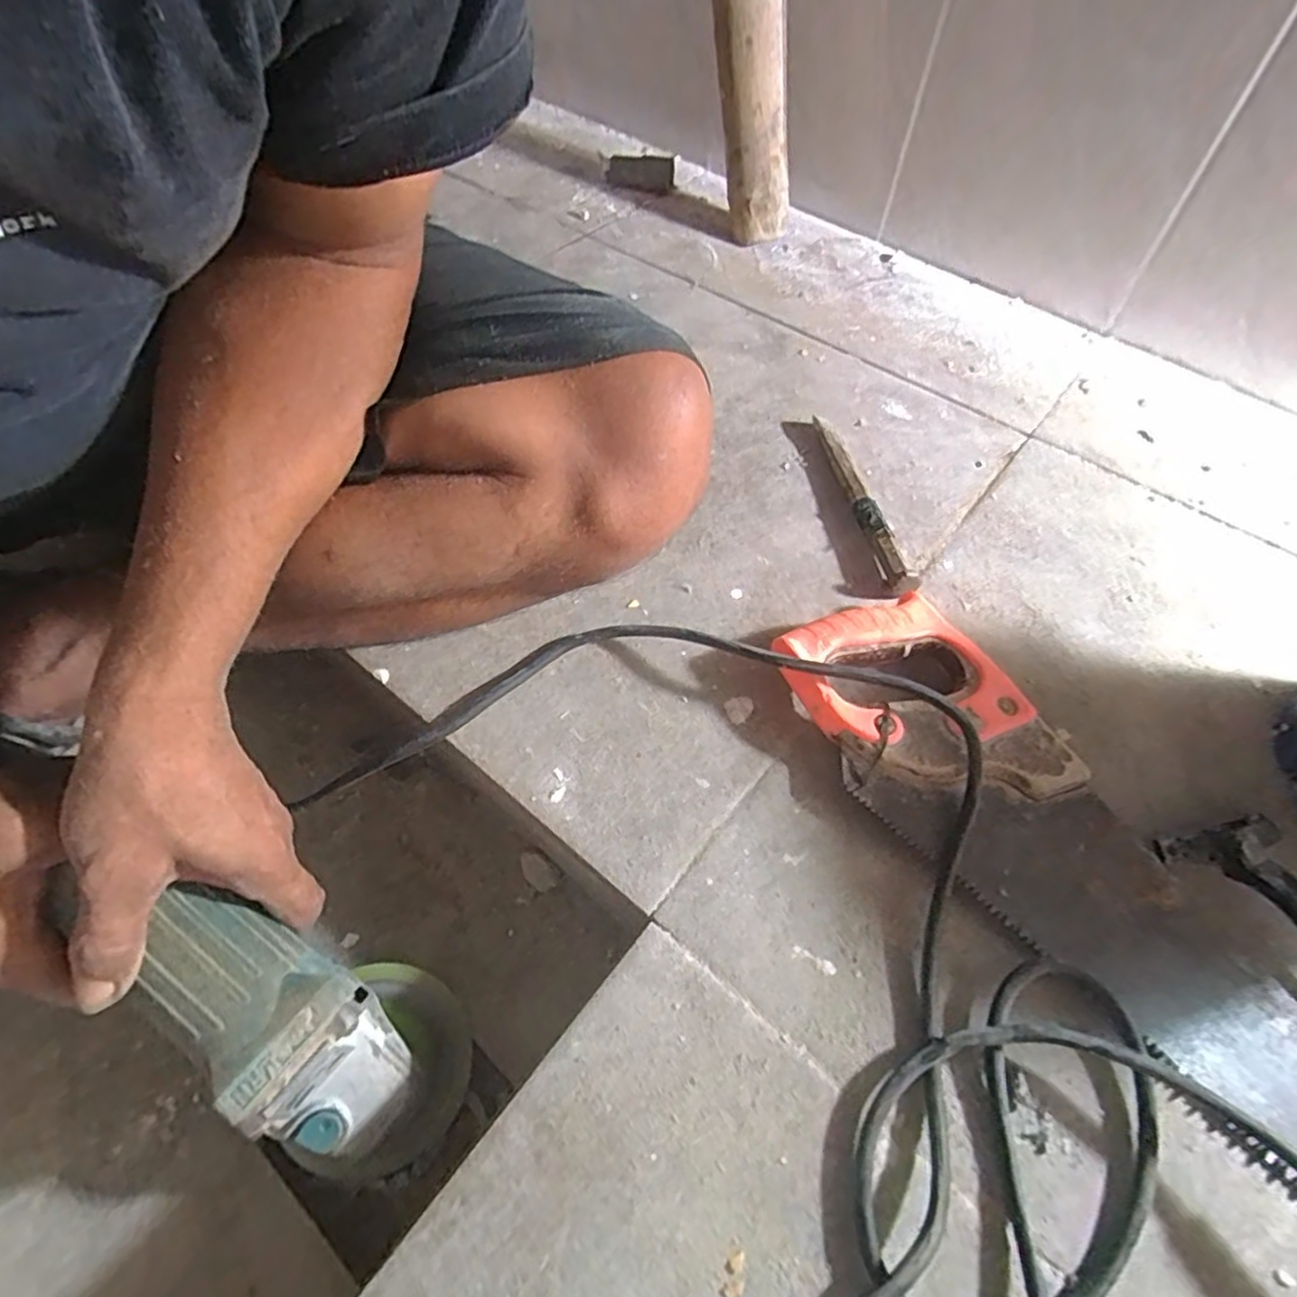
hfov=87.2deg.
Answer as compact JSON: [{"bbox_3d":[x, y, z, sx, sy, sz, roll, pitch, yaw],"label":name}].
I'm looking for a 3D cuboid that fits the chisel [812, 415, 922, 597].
[{"bbox_3d":[0.156,-0.109,0.504,0.016,0.023,0.182,-6,56,-7],"label":"chisel"}]

